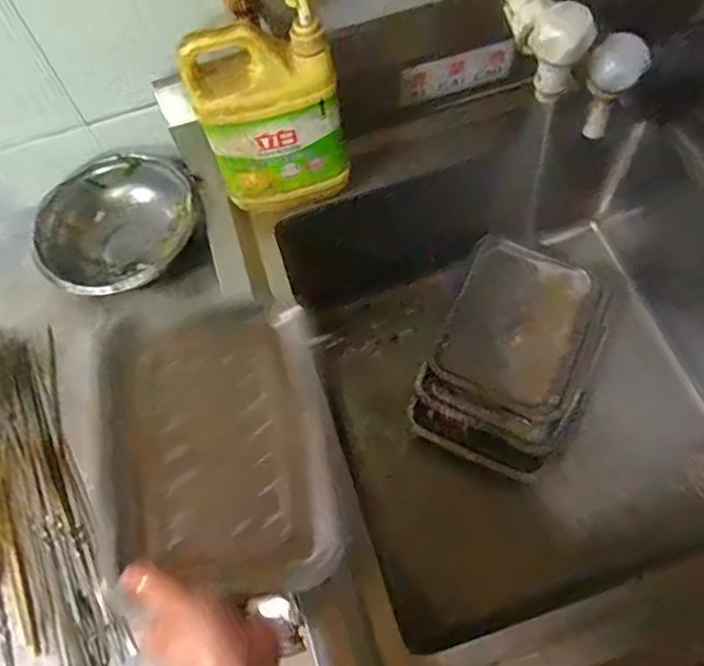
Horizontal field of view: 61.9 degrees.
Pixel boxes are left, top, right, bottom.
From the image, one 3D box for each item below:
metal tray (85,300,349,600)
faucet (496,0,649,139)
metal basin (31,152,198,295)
[{"bbox_3d":[-0.112,0.095,0.506,0.199,0.045,0.248,-10,75,-15],"label":"metal tray"},{"bbox_3d":[0.178,-0.325,0.569,0.090,0.119,0.268,-12,63,-3],"label":"faucet"},{"bbox_3d":[-0.305,-0.138,0.778,0.202,0.082,0.176,-27,65,-10],"label":"metal basin"}]

